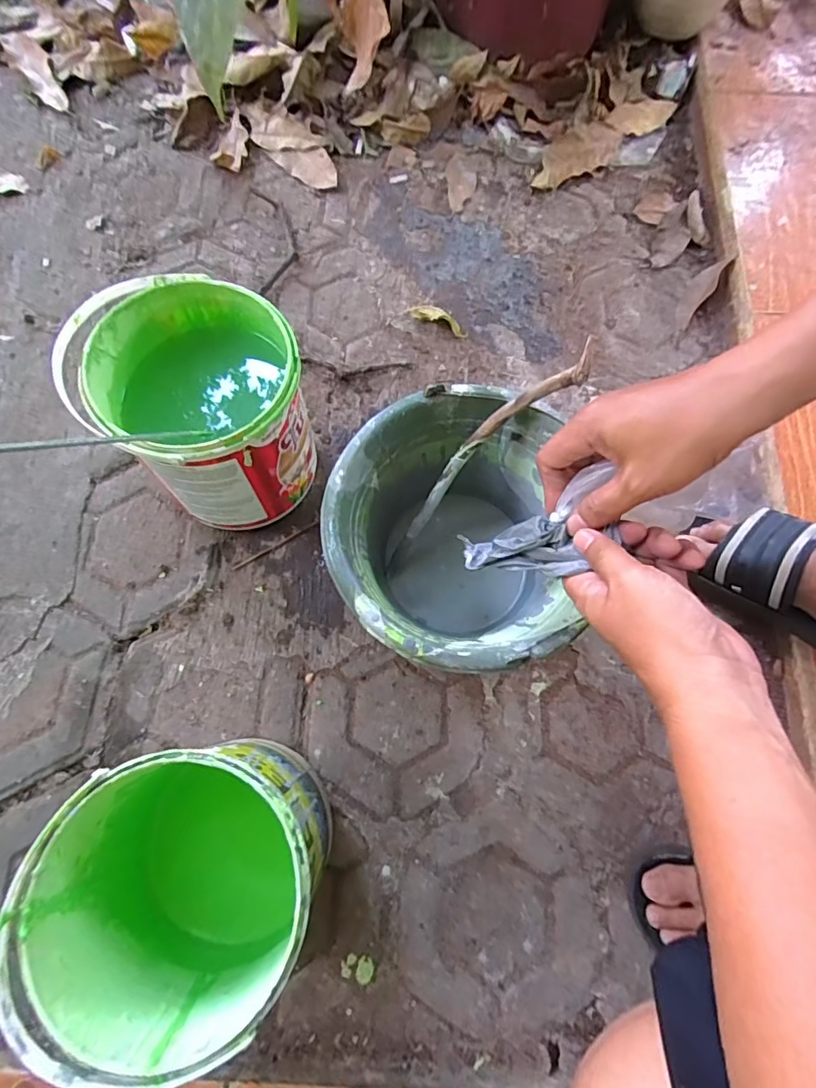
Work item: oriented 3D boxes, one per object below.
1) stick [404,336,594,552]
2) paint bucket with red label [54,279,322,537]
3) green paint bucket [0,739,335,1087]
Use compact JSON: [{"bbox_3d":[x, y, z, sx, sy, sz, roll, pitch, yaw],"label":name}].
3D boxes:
[{"bbox_3d":[0.069,-0.085,0.480,0.255,0.016,0.034,-45,74,33],"label":"stick"},{"bbox_3d":[-0.198,-0.138,0.532,0.194,0.194,0.177,0,73,-1],"label":"paint bucket with red label"},{"bbox_3d":[-0.160,0.256,0.409,0.178,0.190,0.182,0,73,-1],"label":"green paint bucket"}]

